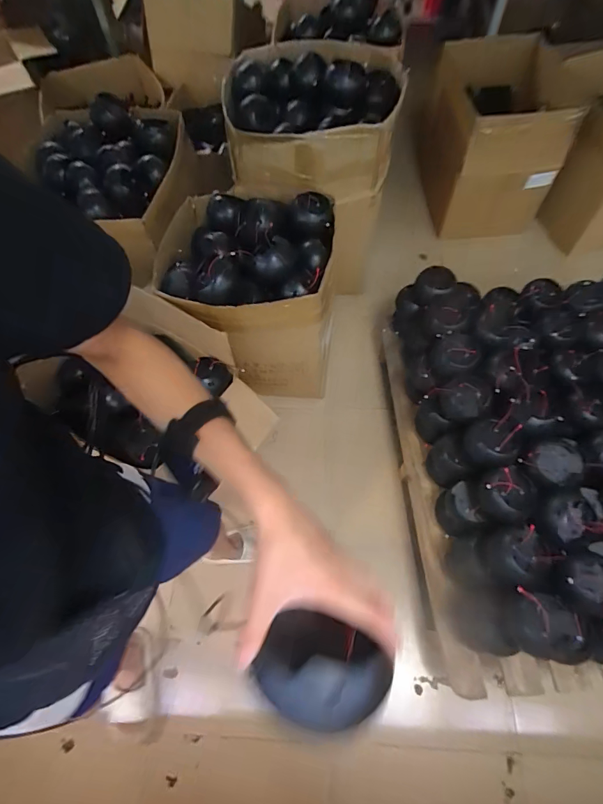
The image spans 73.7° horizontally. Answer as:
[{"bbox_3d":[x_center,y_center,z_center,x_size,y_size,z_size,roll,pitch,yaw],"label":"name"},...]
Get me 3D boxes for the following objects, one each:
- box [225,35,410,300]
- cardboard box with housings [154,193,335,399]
[{"bbox_3d":[0.040,-0.855,1.525,0.542,0.651,0.491,6,64,6],"label":"box"},{"bbox_3d":[-0.139,-0.341,1.313,0.458,0.539,0.433,0,64,3],"label":"cardboard box with housings"}]

